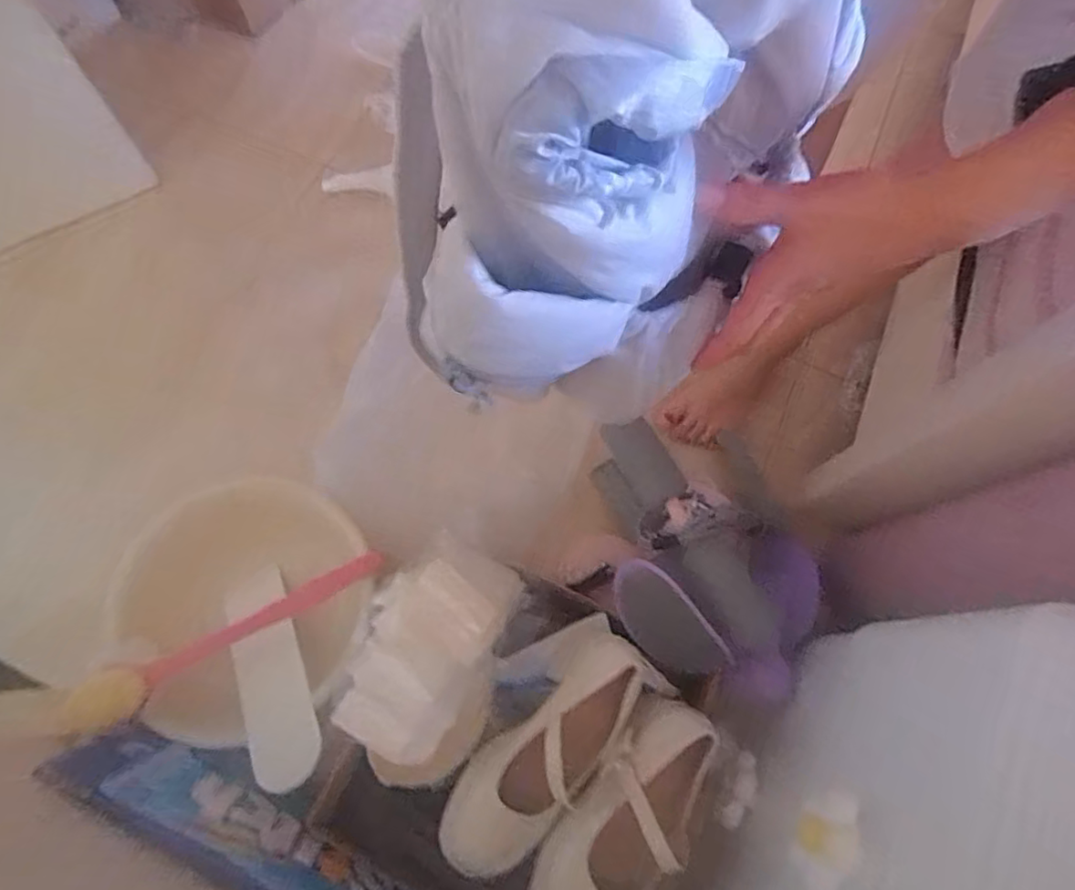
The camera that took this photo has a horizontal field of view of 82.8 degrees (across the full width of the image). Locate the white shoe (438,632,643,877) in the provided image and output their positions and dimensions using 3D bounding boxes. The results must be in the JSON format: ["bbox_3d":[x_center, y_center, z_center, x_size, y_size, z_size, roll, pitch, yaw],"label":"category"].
[{"bbox_3d":[0.007,0.276,0.548,0.091,0.066,0.238,40,88,12],"label":"white shoe"}]

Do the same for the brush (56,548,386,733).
[{"bbox_3d":[-0.314,0.188,0.636,0.310,0.058,0.057,-30,74,-12],"label":"brush"}]

